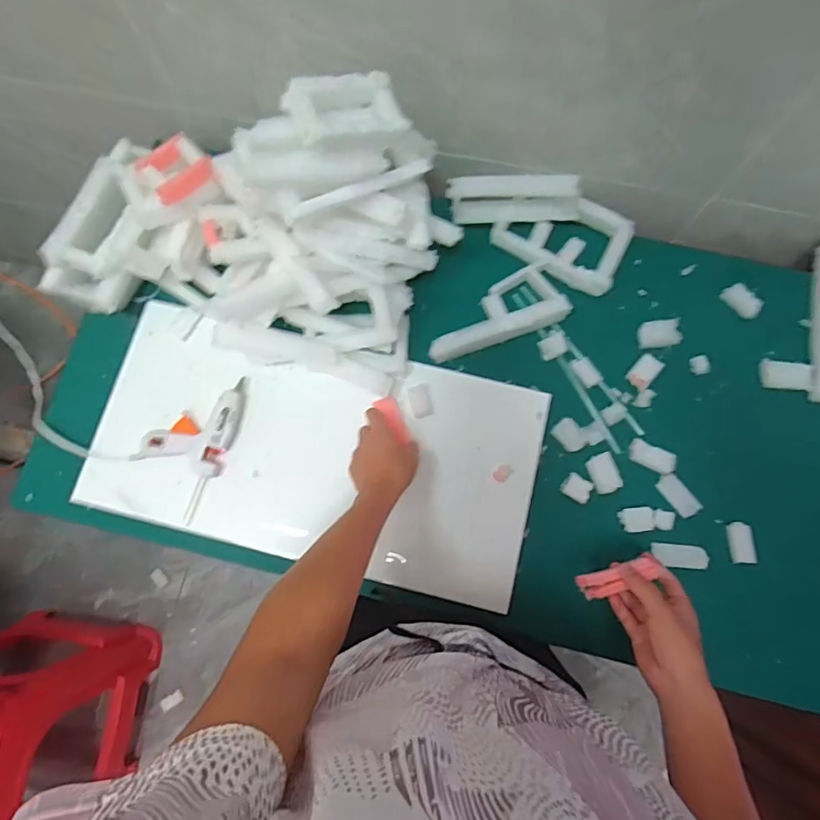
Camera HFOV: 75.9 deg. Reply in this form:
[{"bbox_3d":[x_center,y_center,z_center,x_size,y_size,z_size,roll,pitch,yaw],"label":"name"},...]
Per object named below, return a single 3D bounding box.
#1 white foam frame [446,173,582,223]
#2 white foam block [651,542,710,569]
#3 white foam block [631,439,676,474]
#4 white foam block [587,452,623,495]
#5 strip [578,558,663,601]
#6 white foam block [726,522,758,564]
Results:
[{"bbox_3d":[0.146,-0.302,0.748,0.183,0.070,0.032,0,58,0],"label":"white foam frame"},{"bbox_3d":[0.356,0.193,0.693,0.069,0.012,0.031,6,77,1],"label":"white foam block"},{"bbox_3d":[0.330,0.063,0.714,0.060,0.011,0.030,28,79,6],"label":"white foam block"},{"bbox_3d":[0.262,0.085,0.707,0.037,0.010,0.051,-19,78,-4],"label":"white foam block"},{"bbox_3d":[0.226,0.181,0.570,0.086,0.022,0.025,-21,78,1],"label":"strip"},{"bbox_3d":[0.439,0.176,0.694,0.027,0.021,0.052,0,77,0],"label":"white foam block"}]

